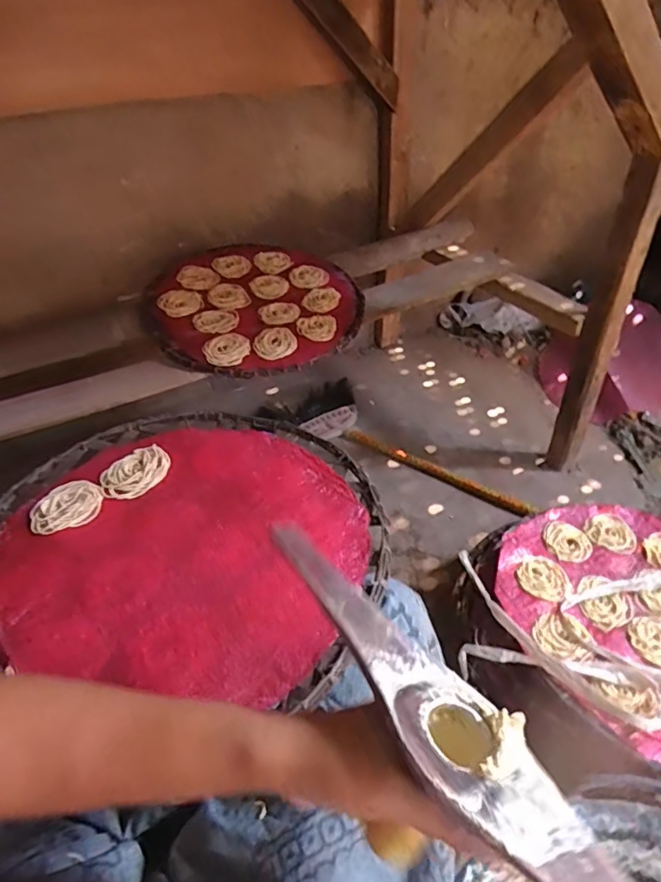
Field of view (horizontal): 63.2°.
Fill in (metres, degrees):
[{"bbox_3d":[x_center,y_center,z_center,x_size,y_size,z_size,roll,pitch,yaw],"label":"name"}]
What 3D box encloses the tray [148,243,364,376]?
[{"bbox_3d":[-0.135,-0.255,0.987,0.371,0.040,0.400,3,50,-4],"label":"tray"}]

